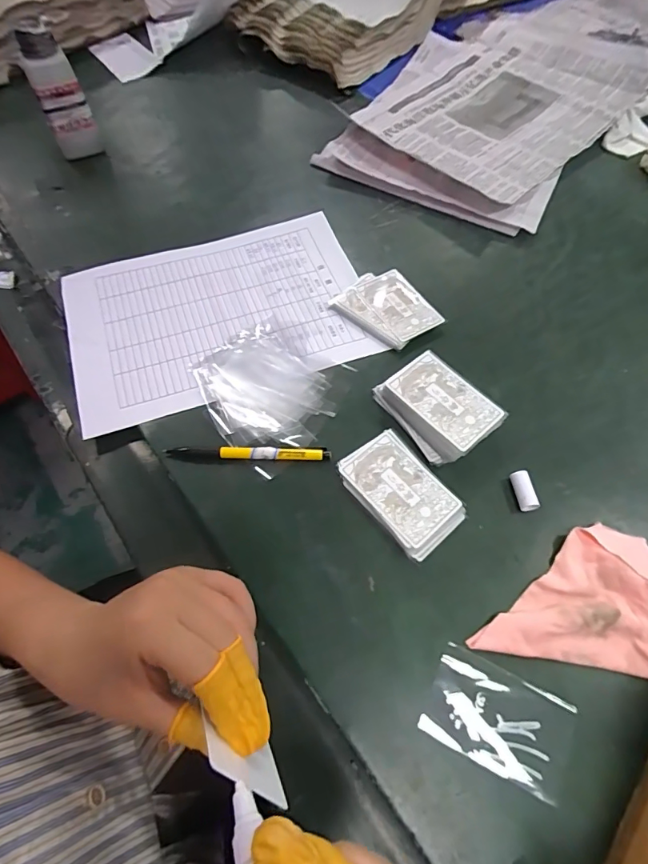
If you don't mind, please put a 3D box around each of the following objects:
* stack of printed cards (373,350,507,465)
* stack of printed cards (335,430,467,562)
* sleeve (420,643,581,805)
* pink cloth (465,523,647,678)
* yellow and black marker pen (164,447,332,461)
[{"bbox_3d":[0.098,-0.021,0.382,0.065,0.028,0.090,-29,65,-15],"label":"stack of printed cards"},{"bbox_3d":[0.062,0.047,0.355,0.060,0.010,0.095,-37,68,-18],"label":"stack of printed cards"},{"bbox_3d":[0.111,0.182,0.286,0.086,0.004,0.057,24,64,12],"label":"sleeve"},{"bbox_3d":[0.180,0.111,0.315,0.135,0.020,0.094,8,62,4],"label":"pink cloth"},{"bbox_3d":[-0.063,0.018,0.372,0.134,0.007,0.009,1,61,0],"label":"yellow and black marker pen"}]

